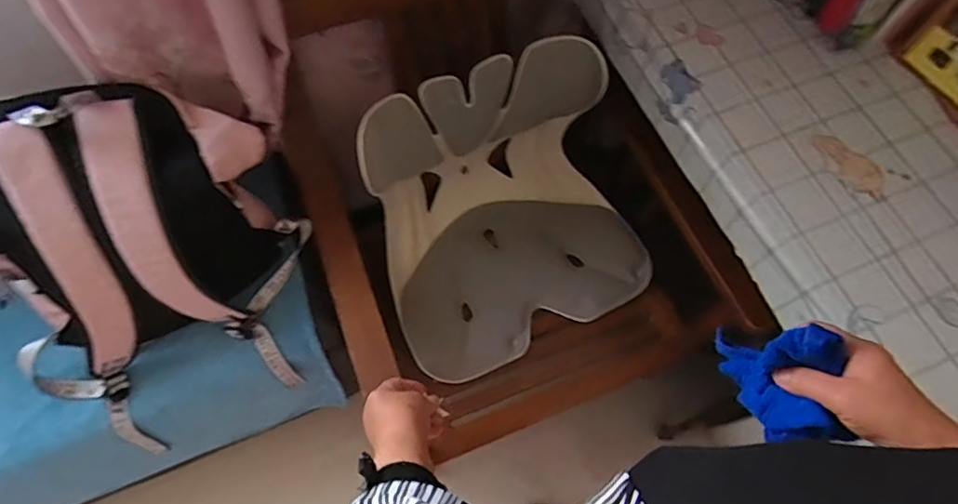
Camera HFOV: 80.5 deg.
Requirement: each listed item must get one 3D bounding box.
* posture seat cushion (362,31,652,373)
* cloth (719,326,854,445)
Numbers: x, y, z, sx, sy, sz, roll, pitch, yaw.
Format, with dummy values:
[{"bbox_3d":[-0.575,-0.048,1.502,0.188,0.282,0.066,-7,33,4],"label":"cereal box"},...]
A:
[{"bbox_3d":[0.049,-0.058,0.946,0.444,0.361,0.357,-24,68,-10],"label":"posture seat cushion"},{"bbox_3d":[0.232,0.099,0.426,0.048,0.083,0.096,-10,66,-4],"label":"cloth"}]

